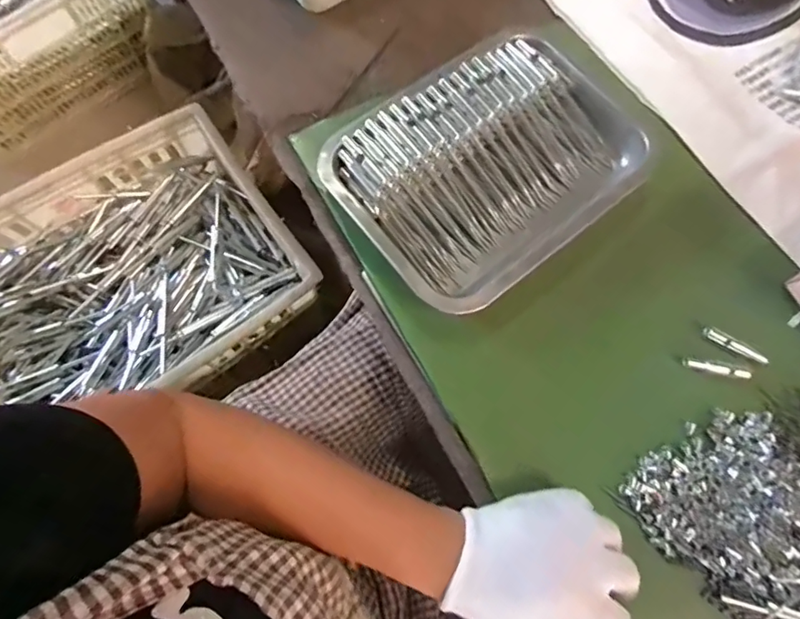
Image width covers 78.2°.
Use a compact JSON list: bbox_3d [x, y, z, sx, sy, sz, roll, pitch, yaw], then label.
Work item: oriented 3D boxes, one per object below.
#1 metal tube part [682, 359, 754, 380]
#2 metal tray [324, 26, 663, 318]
[{"bbox_3d":[0.261,0.049,0.405,0.056,0.008,0.011,11,76,1],"label":"metal tube part"},{"bbox_3d":[0.083,-0.127,0.426,0.264,0.047,0.188,-36,80,-12],"label":"metal tray"}]

